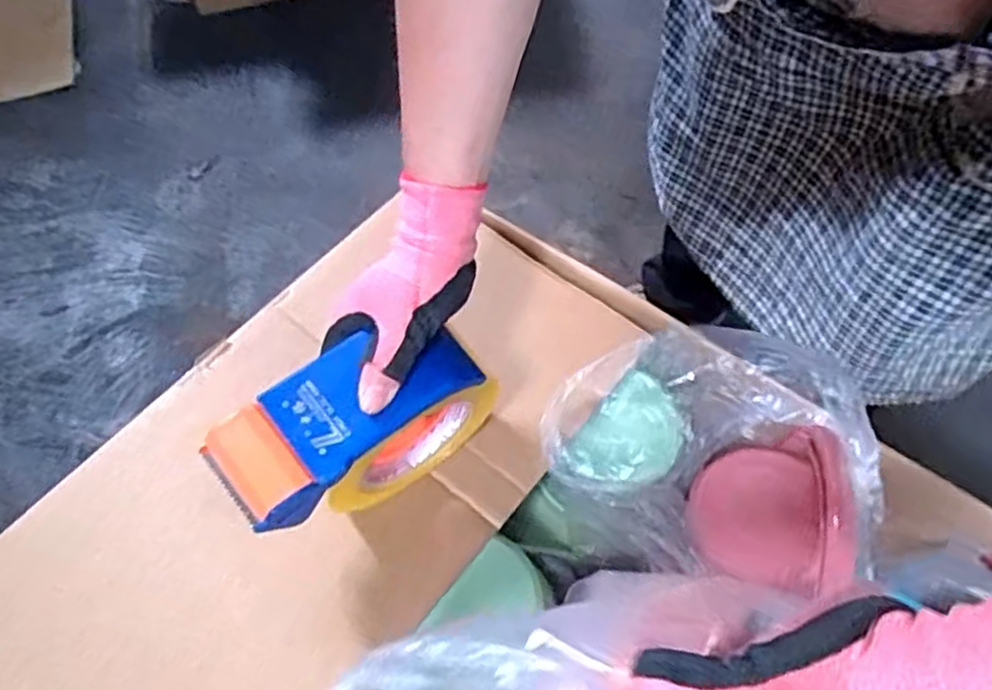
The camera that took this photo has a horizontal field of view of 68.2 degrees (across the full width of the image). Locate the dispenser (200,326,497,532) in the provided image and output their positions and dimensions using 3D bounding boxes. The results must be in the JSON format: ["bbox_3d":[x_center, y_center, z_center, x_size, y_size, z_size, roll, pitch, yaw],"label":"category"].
[{"bbox_3d":[-0.077,0.057,0.444,0.155,0.122,0.060,-37,65,-19],"label":"dispenser"}]

